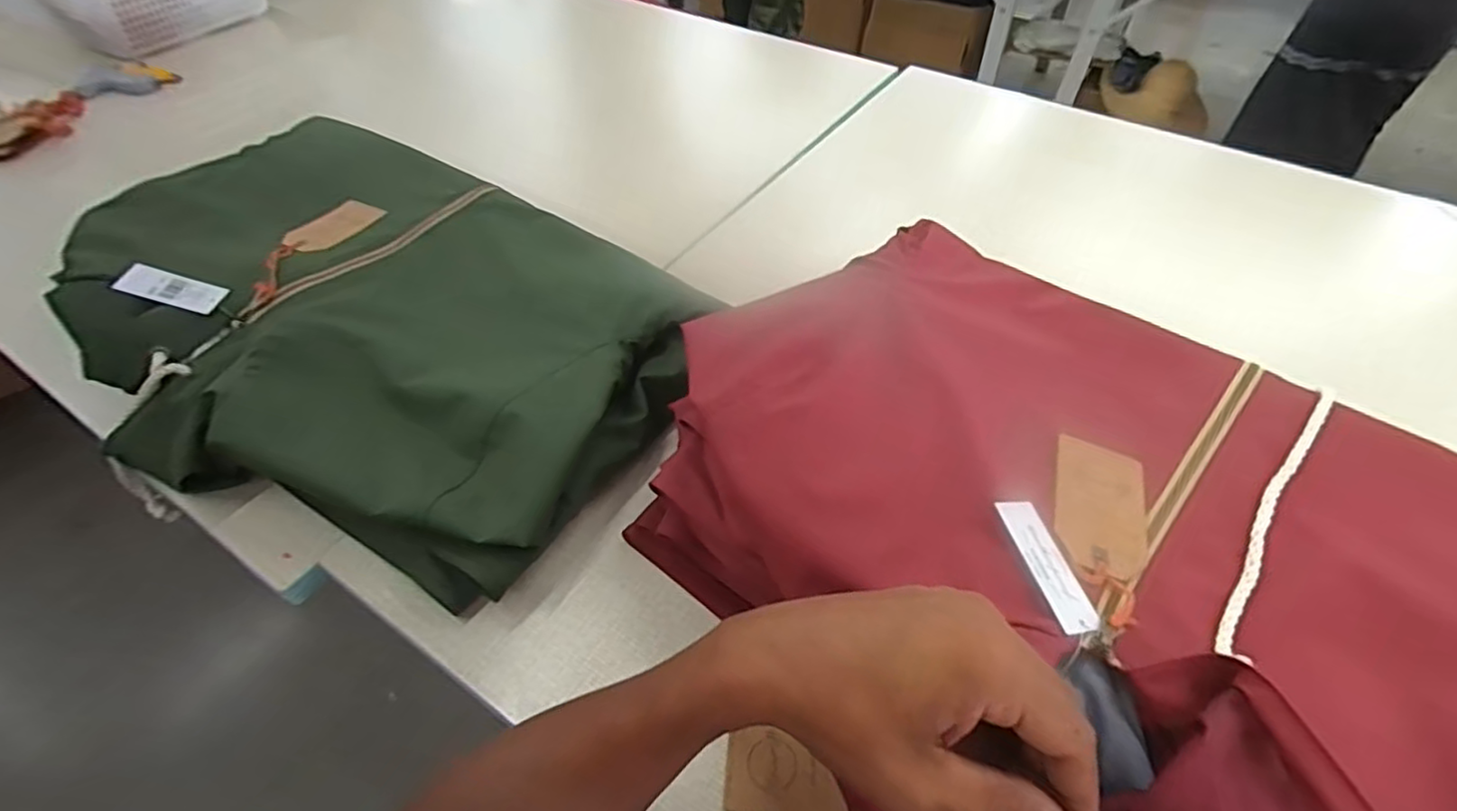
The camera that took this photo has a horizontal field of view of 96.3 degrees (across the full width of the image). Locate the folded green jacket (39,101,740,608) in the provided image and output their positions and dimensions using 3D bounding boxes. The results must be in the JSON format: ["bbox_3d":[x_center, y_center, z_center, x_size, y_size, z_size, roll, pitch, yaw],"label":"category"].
[{"bbox_3d":[-0.338,-0.086,0.635,0.583,0.106,0.393,22,52,17],"label":"folded green jacket"}]

